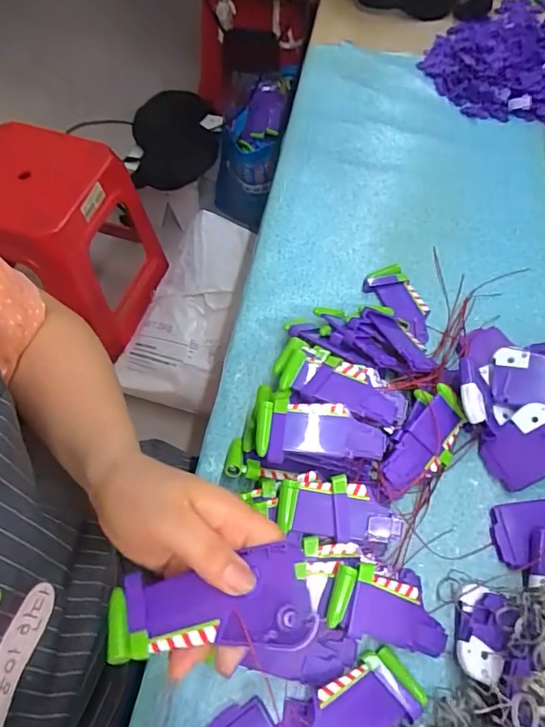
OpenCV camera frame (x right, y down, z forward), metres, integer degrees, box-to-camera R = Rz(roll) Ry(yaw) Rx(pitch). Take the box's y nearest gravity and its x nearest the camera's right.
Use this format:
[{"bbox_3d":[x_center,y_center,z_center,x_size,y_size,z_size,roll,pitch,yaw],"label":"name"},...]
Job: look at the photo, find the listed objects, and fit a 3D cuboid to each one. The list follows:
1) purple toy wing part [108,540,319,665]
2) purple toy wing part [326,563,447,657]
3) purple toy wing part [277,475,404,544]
[{"bbox_3d":[-0.036,0.134,0.269,0.112,0.008,0.049,-10,60,5],"label":"purple toy wing part"},{"bbox_3d":[0.079,0.168,0.323,0.089,0.010,0.043,29,73,-10],"label":"purple toy wing part"},{"bbox_3d":[0.050,0.103,0.343,0.091,0.012,0.041,7,81,-7],"label":"purple toy wing part"}]

